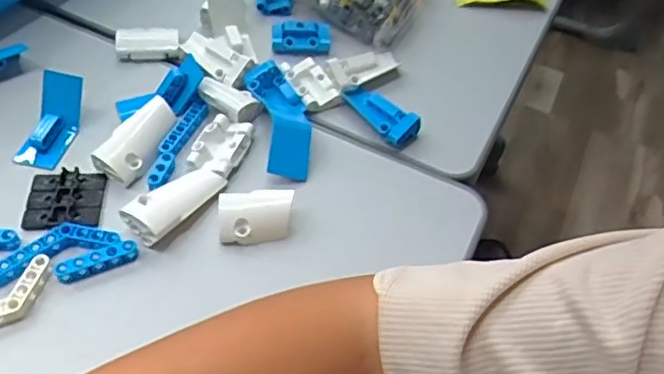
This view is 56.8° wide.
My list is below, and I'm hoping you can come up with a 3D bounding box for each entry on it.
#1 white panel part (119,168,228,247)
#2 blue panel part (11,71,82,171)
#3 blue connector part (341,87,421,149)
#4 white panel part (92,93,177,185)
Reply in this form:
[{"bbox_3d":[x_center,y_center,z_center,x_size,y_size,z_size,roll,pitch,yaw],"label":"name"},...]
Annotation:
[{"bbox_3d":[-0.104,0.009,0.415,0.030,0.019,0.070,32,55,20],"label":"white panel part"},{"bbox_3d":[-0.207,-0.049,0.455,0.030,0.022,0.072,14,81,7],"label":"blue panel part"},{"bbox_3d":[0.039,-0.060,0.486,0.027,0.017,0.066,-33,60,-27],"label":"blue connector part"},{"bbox_3d":[-0.139,-0.035,0.444,0.030,0.015,0.070,41,57,-12],"label":"white panel part"}]

